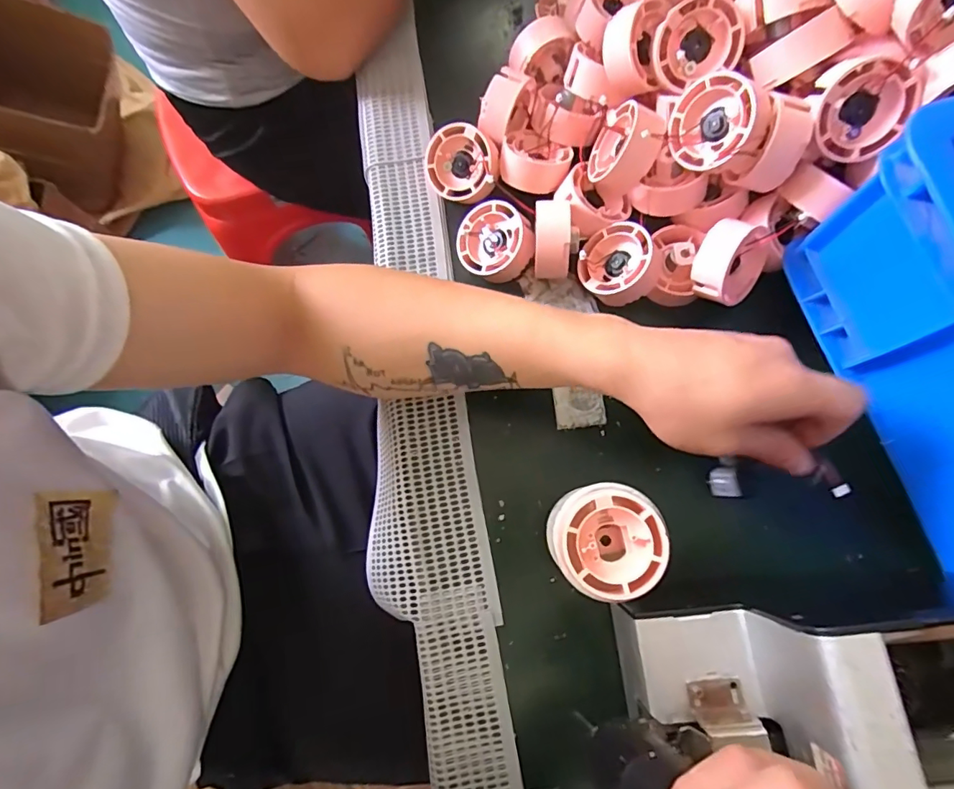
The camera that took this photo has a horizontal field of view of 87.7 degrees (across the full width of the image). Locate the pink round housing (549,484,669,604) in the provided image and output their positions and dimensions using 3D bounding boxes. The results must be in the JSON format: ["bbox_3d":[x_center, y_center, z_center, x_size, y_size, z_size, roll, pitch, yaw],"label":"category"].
[{"bbox_3d":[0.070,0.081,0.276,0.059,0.031,0.058,-15,76,-3],"label":"pink round housing"}]

